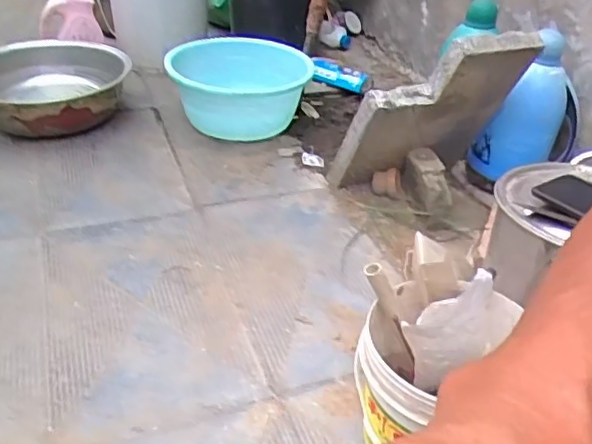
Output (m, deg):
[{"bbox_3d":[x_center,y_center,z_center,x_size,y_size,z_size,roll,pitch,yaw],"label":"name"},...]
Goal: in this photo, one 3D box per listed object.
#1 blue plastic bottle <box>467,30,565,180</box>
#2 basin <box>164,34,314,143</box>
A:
[{"bbox_3d":[0.492,-0.244,1.331,0.170,0.298,0.110,-15,39,-27],"label":"blue plastic bottle"},{"bbox_3d":[-0.118,-0.306,1.476,0.350,0.187,0.259,-24,48,-34],"label":"basin"}]

